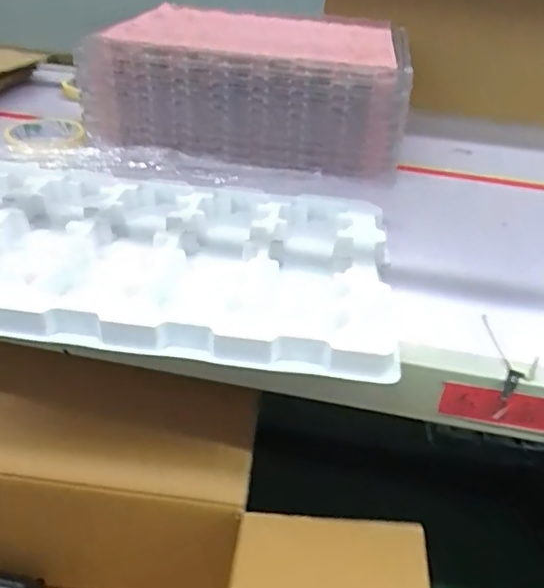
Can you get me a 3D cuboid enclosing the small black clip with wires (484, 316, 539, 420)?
[{"bbox_3d":[0.171,0.051,0.413,0.025,0.039,0.076,6,35,3],"label":"small black clip with wires"}]

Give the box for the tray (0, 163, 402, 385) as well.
[{"bbox_3d":[-0.120,-0.041,0.485,0.429,0.027,0.245,7,35,4],"label":"tray"}]

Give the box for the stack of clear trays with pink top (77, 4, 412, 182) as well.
[{"bbox_3d":[-0.037,-0.251,0.687,0.362,0.124,0.236,0,35,-5],"label":"stack of clear trays with pink top"}]

